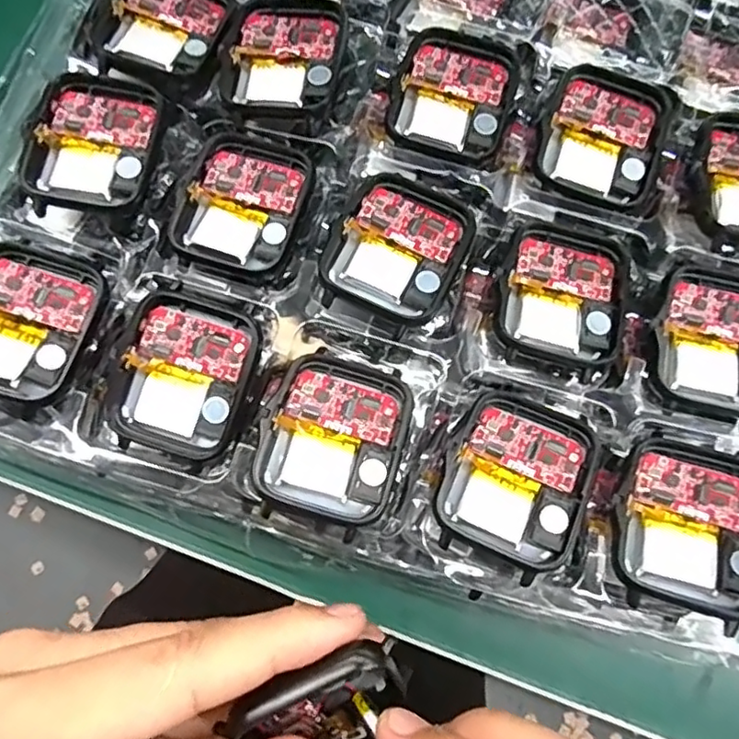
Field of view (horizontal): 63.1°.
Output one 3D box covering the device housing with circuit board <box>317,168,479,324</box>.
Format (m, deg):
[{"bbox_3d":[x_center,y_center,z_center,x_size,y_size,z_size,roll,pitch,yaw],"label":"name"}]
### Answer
[{"bbox_3d":[0.009,-0.037,0.179,0.037,0.008,0.042,28,78,5],"label":"device housing with circuit board"}]

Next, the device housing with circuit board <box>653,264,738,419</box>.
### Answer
[{"bbox_3d":[0.104,-0.009,0.179,0.036,0.004,0.042,17,76,2],"label":"device housing with circuit board"}]

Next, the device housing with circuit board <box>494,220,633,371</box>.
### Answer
[{"bbox_3d":[0.058,-0.024,0.180,0.039,0.004,0.045,9,76,0],"label":"device housing with circuit board"}]

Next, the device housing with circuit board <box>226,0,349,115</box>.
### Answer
[{"bbox_3d":[-0.026,-0.101,0.193,0.036,0.010,0.043,10,76,0],"label":"device housing with circuit board"}]

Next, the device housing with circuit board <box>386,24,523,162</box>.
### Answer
[{"bbox_3d":[0.028,-0.090,0.196,0.037,0.005,0.044,19,76,2],"label":"device housing with circuit board"}]

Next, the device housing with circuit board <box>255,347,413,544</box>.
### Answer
[{"bbox_3d":[-0.010,0.019,0.164,0.036,0.006,0.044,16,77,2],"label":"device housing with circuit board"}]

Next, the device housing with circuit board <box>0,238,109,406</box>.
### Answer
[{"bbox_3d":[-0.098,-0.015,0.167,0.039,0.009,0.045,16,76,2],"label":"device housing with circuit board"}]

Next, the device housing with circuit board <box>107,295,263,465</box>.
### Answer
[{"bbox_3d":[-0.052,0.002,0.171,0.038,0.010,0.043,19,78,3],"label":"device housing with circuit board"}]

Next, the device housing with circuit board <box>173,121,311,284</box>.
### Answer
[{"bbox_3d":[-0.038,-0.052,0.185,0.036,0.005,0.045,19,76,2],"label":"device housing with circuit board"}]

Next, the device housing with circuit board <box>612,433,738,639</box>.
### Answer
[{"bbox_3d":[0.085,0.041,0.159,0.036,0.015,0.045,20,78,3],"label":"device housing with circuit board"}]

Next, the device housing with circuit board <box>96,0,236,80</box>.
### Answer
[{"bbox_3d":[-0.065,-0.115,0.199,0.038,0.007,0.043,22,77,3],"label":"device housing with circuit board"}]

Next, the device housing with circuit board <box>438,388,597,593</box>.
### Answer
[{"bbox_3d":[0.040,0.030,0.162,0.037,0.007,0.044,22,78,4],"label":"device housing with circuit board"}]

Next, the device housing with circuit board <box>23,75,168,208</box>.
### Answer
[{"bbox_3d":[-0.083,-0.069,0.184,0.036,0.006,0.041,12,76,1],"label":"device housing with circuit board"}]

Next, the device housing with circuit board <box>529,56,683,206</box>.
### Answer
[{"bbox_3d":[0.075,-0.075,0.193,0.039,0.008,0.044,18,76,2],"label":"device housing with circuit board"}]

